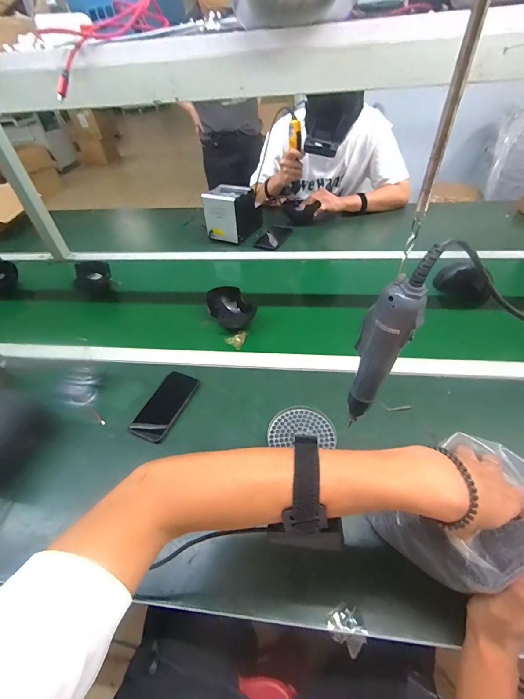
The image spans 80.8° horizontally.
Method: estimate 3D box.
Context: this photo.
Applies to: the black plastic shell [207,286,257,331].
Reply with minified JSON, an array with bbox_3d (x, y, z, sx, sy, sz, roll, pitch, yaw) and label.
[{"bbox_3d":[-0.075,-0.101,0.743,0.097,0.061,0.104,-15,47,-8],"label":"black plastic shell"}]

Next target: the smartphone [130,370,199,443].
[{"bbox_3d":[-0.185,0.105,0.592,0.071,0.005,0.139,21,60,18],"label":"smartphone"}]

